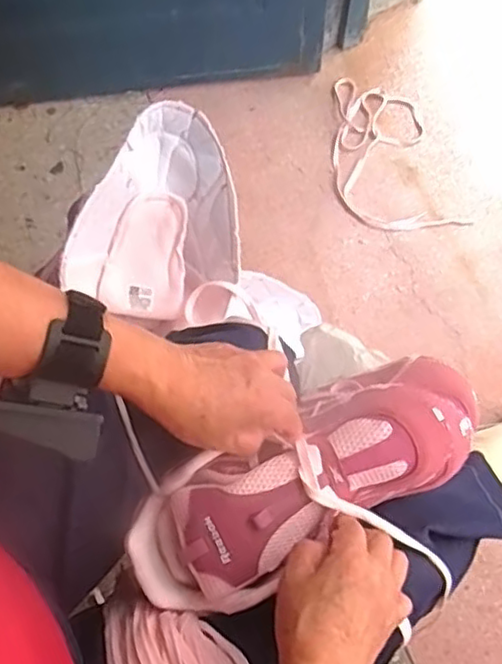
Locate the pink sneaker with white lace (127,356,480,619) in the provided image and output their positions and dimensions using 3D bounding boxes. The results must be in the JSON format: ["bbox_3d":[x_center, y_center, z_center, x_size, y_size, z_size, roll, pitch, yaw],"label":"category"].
[{"bbox_3d":[0.052,0.109,0.507,0.306,0.107,0.097,-28,75,-14],"label":"pink sneaker with white lace"}]

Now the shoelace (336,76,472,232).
[{"bbox_3d":[0.201,-0.271,1.004,0.165,0.011,0.274,-14,74,-3],"label":"shoelace"}]

